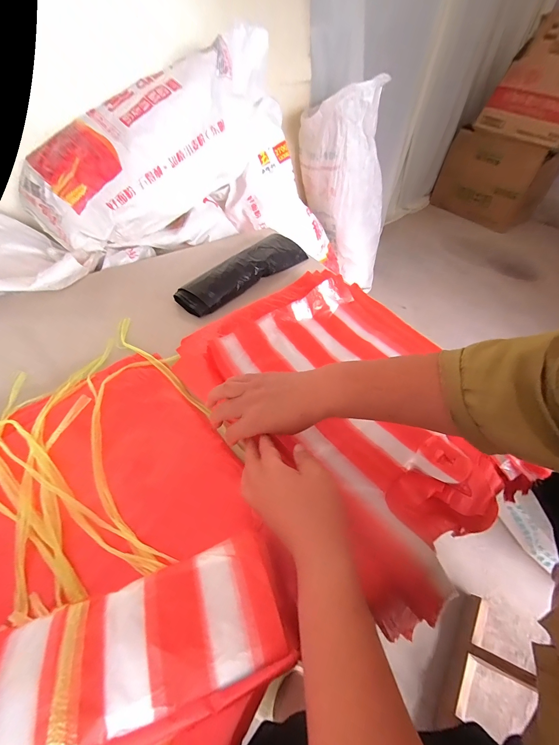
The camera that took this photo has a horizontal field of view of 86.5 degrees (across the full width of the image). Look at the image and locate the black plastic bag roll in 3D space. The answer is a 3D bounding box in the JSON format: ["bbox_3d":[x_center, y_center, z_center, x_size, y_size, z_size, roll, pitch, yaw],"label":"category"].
[{"bbox_3d":[-0.076,-0.235,0.688,0.095,0.055,0.348,34,57,24],"label":"black plastic bag roll"}]

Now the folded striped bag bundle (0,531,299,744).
[{"bbox_3d":[-0.160,0.266,0.234,0.355,0.064,0.150,-15,52,-14],"label":"folded striped bag bundle"}]

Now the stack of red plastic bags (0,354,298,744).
[{"bbox_3d":[-0.218,0.180,0.310,0.381,0.080,0.437,-36,61,-26],"label":"stack of red plastic bags"}]

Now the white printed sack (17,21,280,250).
[{"bbox_3d":[-0.290,-0.590,0.785,0.243,0.243,0.707,37,75,24],"label":"white printed sack"}]

